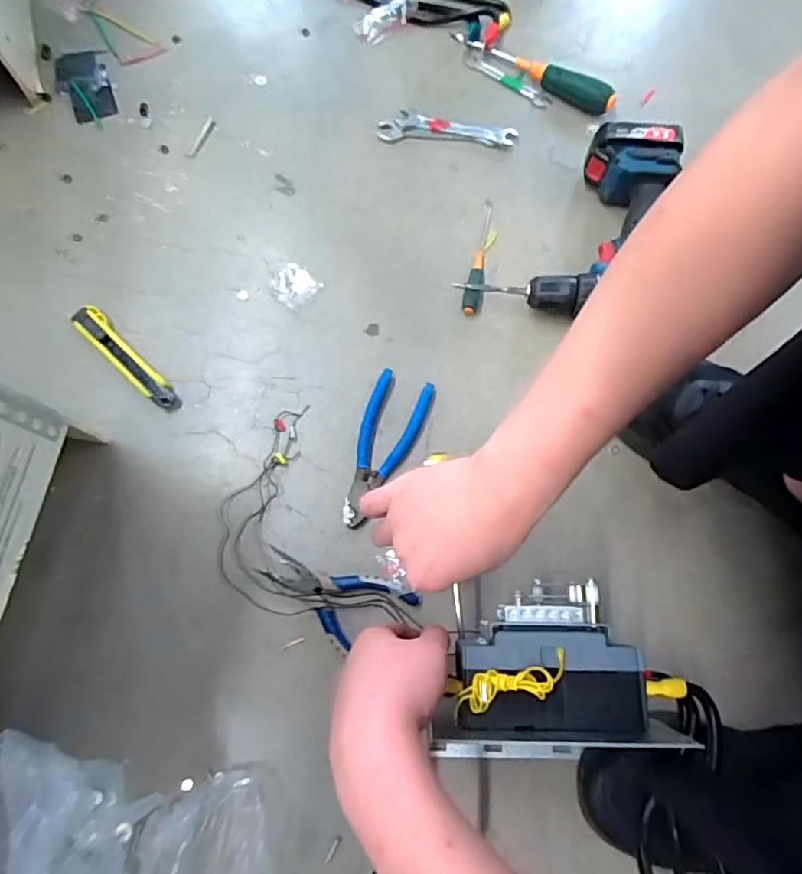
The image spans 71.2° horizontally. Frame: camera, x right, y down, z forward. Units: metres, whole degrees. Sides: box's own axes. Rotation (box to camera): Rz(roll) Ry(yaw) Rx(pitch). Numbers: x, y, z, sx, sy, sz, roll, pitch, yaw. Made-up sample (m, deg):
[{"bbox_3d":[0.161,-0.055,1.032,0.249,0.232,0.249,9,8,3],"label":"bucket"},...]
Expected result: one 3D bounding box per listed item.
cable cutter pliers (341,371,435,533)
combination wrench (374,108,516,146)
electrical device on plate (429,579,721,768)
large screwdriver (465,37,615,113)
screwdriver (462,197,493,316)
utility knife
[{"bbox_3d":[-0.022,0.012,0.572,0.059,0.014,0.161,22,76,8],"label":"cable cutter pliers"},{"bbox_3d":[0.054,-0.370,0.675,0.163,0.016,0.033,7,74,4],"label":"combination wrench"},{"bbox_3d":[0.130,0.171,0.419,0.180,0.082,0.116,-1,74,2],"label":"electrical device on plate"},{"bbox_3d":[0.168,-0.444,0.682,0.198,0.028,0.030,31,77,10],"label":"large screwdriver"},{"bbox_3d":[0.088,-0.199,0.616,0.019,0.021,0.137,12,75,6],"label":"screwdriver"},{"bbox_3d":[-0.297,-0.086,0.603,0.158,0.011,0.029,43,80,13],"label":"utility knife"}]

